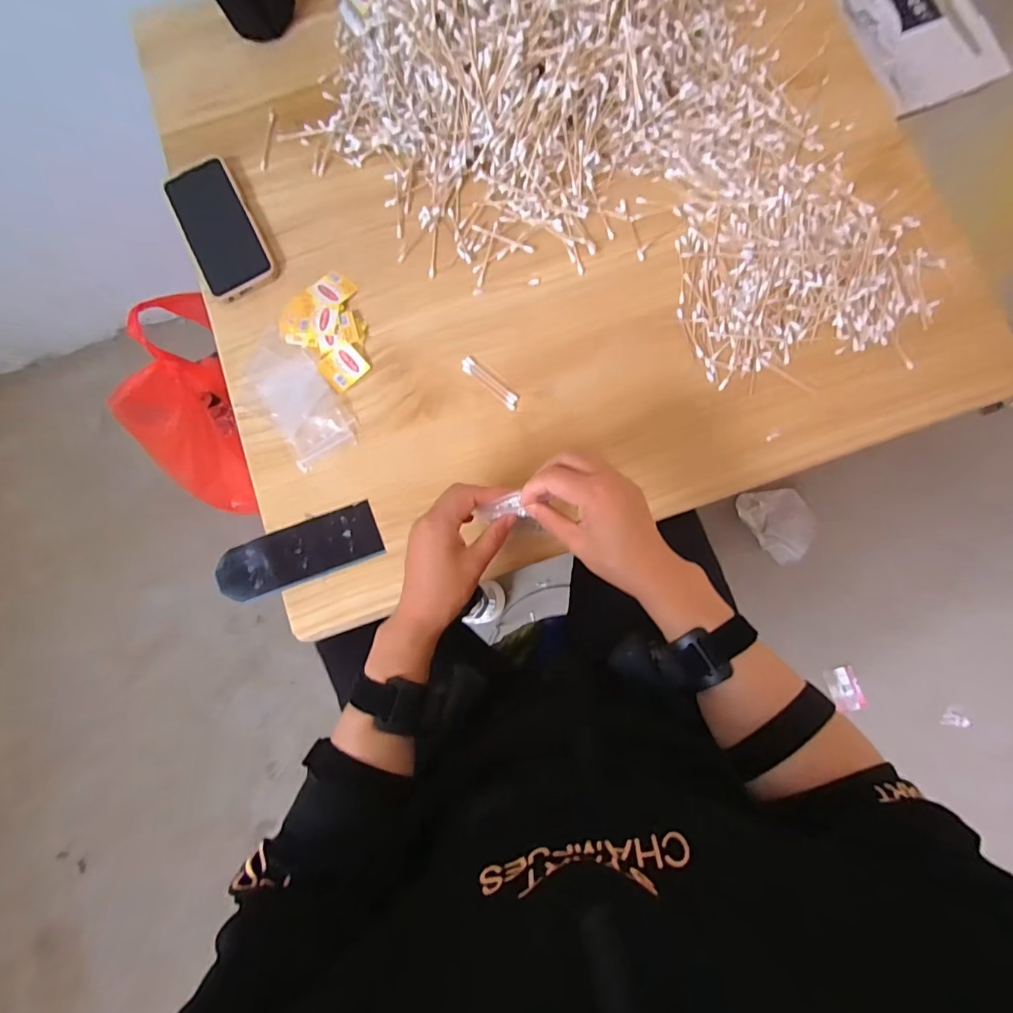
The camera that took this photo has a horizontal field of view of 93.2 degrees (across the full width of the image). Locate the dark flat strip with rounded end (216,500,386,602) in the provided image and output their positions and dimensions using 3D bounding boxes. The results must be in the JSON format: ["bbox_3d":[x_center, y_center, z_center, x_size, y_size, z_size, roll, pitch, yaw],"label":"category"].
[{"bbox_3d":[-0.211,0.048,0.486,0.167,0.009,0.059,-20,82,1],"label":"dark flat strip with rounded end"}]

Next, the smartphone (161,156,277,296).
[{"bbox_3d":[-0.320,-0.310,0.534,0.074,0.015,0.160,-26,82,0],"label":"smartphone"}]

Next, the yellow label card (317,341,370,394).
[{"bbox_3d":[-0.172,-0.149,0.508,0.043,0.004,0.041,-43,94,-9],"label":"yellow label card"}]

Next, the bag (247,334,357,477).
[{"bbox_3d":[-0.218,-0.115,0.505,0.071,0.008,0.146,-32,82,-1],"label":"bag"}]

